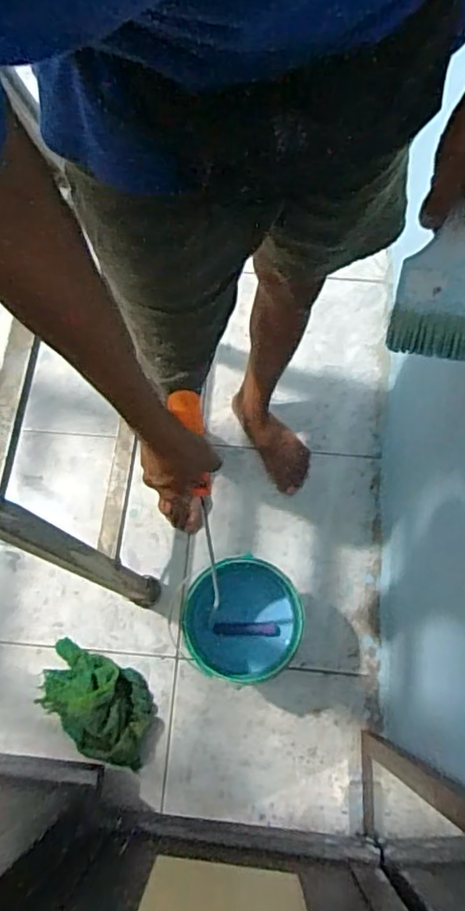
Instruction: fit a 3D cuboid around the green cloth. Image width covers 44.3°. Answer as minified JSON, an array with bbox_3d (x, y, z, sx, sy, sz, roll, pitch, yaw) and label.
[{"bbox_3d":[-0.235,0.424,0.978,0.220,0.070,0.137,23,75,7],"label":"green cloth"}]

